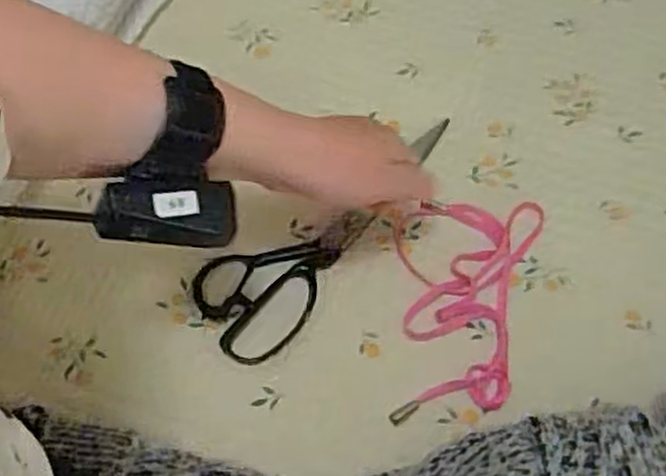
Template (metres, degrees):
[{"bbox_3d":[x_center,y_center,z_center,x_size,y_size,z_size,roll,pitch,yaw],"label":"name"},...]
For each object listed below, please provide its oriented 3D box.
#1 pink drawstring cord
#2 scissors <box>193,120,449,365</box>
[{"bbox_3d":[0.085,0.043,0.531,0.095,0.009,0.169,7,60,9],"label":"pink drawstring cord"},{"bbox_3d":[0.003,-0.008,0.569,0.238,0.010,0.080,-40,63,-19],"label":"scissors"}]

